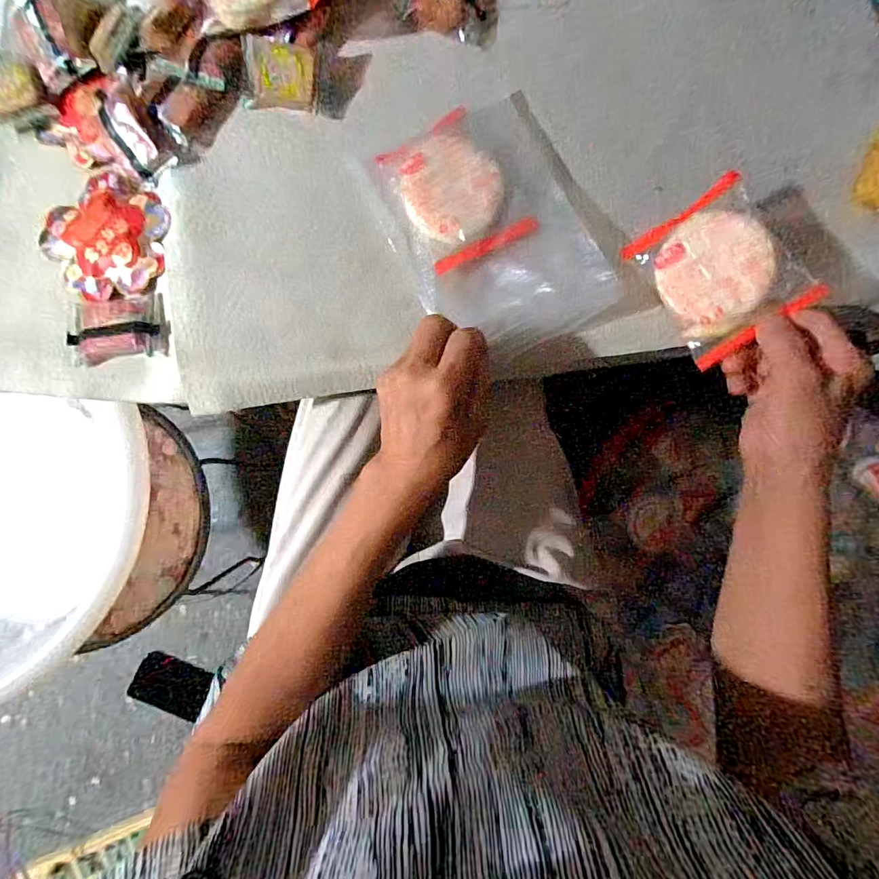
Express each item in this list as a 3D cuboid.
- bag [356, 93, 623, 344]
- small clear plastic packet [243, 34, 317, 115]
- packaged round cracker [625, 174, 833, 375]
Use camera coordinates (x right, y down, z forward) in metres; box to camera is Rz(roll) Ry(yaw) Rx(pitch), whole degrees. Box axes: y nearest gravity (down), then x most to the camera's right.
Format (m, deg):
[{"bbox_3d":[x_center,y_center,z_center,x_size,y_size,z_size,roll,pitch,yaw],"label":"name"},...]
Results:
[{"bbox_3d":[0.038,-0.161,0.348,0.135,0.014,0.177,-25,87,-3],"label":"bag"},{"bbox_3d":[-0.121,-0.277,0.346,0.053,0.006,0.046,7,109,1],"label":"small clear plastic packet"},{"bbox_3d":[0.203,-0.123,0.330,0.084,0.013,0.109,-33,81,20],"label":"packaged round cracker"}]

